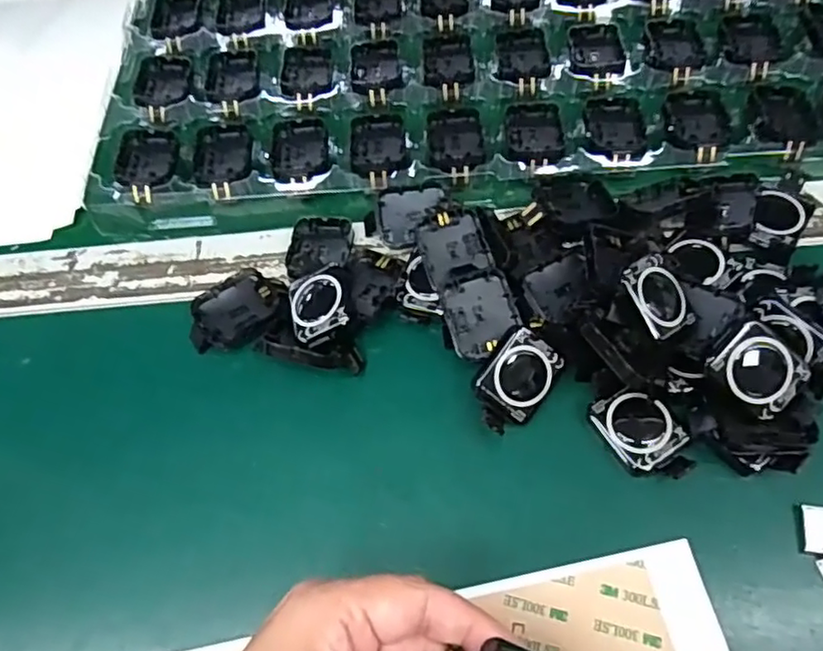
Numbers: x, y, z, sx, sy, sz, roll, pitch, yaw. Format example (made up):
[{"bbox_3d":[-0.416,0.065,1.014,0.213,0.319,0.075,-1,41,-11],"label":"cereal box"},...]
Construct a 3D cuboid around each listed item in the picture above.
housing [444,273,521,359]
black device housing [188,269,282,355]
[{"bbox_3d":[0.033,-0.005,0.303,0.033,0.011,0.037,-16,74,1],"label":"housing"},{"bbox_3d":[-0.092,-0.006,0.328,0.049,0.014,0.036,-38,68,-14],"label":"black device housing"}]

